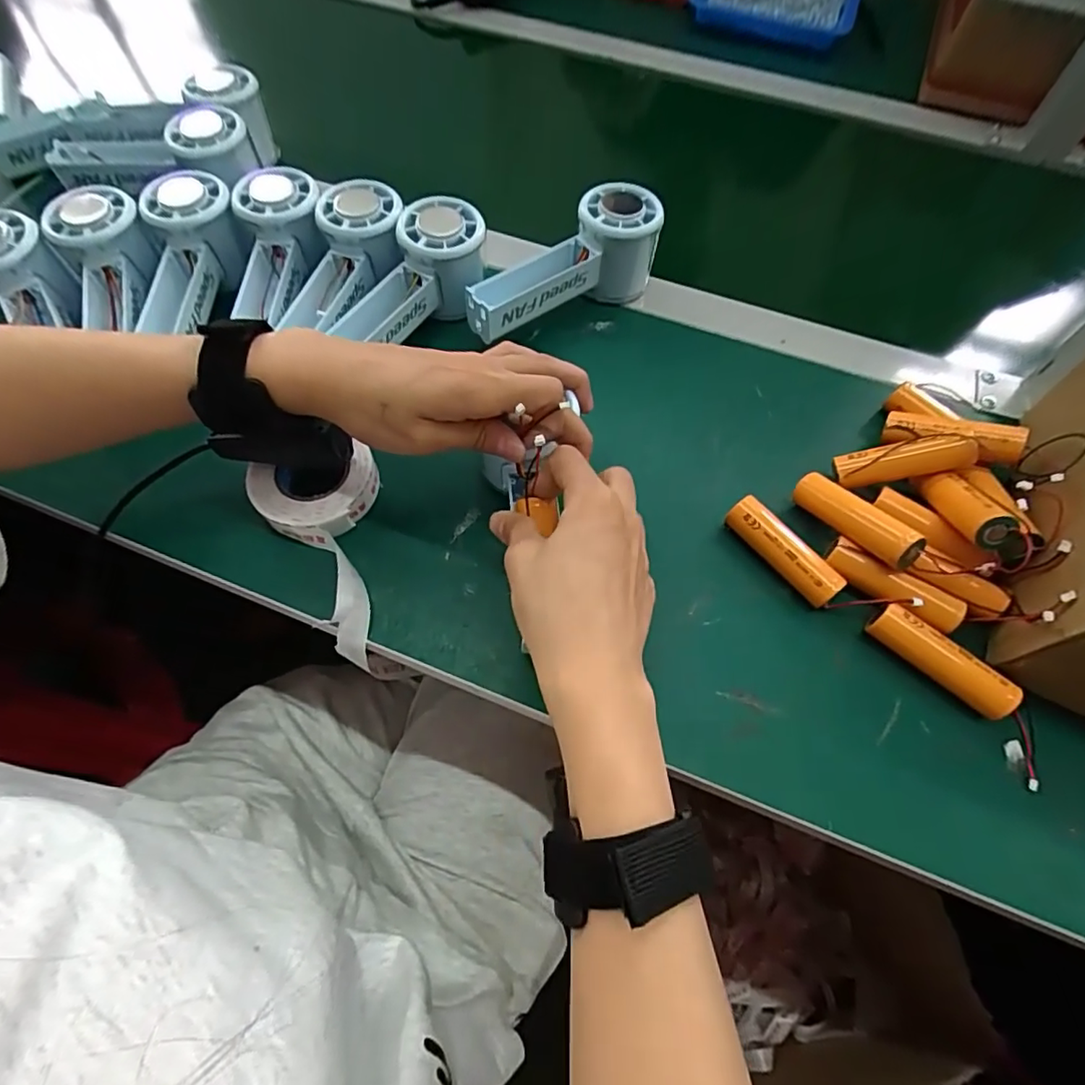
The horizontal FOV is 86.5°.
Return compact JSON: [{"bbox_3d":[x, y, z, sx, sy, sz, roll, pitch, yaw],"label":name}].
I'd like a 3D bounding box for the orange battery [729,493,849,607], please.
[{"bbox_3d":[0.136,0.006,0.328,0.019,0.023,0.071,-34,68,-17],"label":"orange battery"}]

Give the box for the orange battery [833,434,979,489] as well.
[{"bbox_3d":[0.213,-0.048,0.342,0.072,0.016,0.020,-9,62,16],"label":"orange battery"}]

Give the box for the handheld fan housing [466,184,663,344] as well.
[{"bbox_3d":[0.013,-0.191,0.408,0.149,0.067,0.049,-28,67,-14],"label":"handheld fan housing"}]

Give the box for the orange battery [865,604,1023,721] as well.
[{"bbox_3d":[0.207,0.062,0.301,0.073,0.021,0.019,39,69,17],"label":"orange battery"}]

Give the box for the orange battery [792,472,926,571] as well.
[{"bbox_3d":[0.175,-0.014,0.321,0.021,0.021,0.071,-32,52,-16],"label":"orange battery"}]

